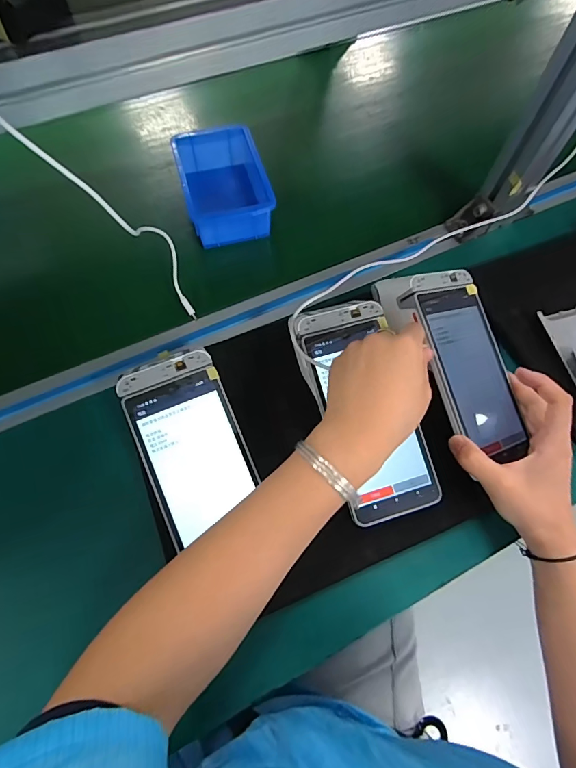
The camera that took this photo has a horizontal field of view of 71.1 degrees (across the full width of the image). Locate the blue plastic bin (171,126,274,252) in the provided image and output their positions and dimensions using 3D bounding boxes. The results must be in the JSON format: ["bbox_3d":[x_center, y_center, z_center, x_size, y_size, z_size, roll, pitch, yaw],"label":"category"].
[{"bbox_3d":[-0.079,-0.241,0.490,0.096,0.052,0.140,-15,69,-9],"label":"blue plastic bin"}]

